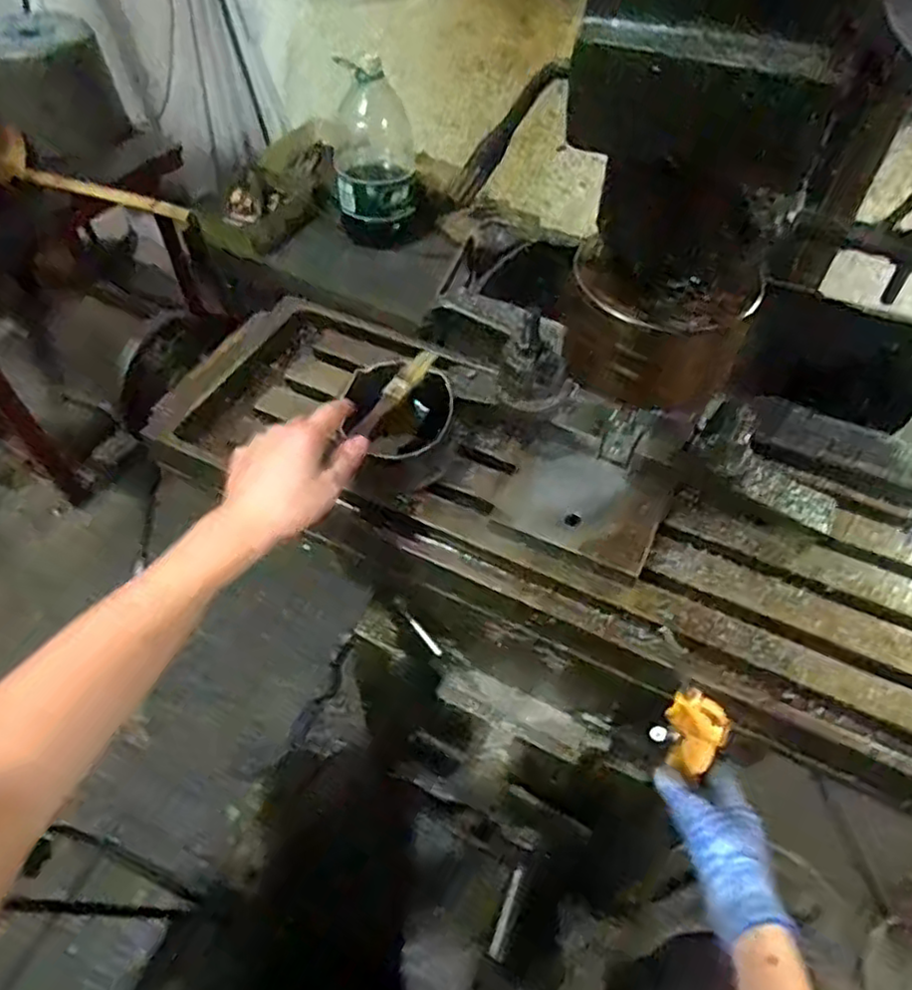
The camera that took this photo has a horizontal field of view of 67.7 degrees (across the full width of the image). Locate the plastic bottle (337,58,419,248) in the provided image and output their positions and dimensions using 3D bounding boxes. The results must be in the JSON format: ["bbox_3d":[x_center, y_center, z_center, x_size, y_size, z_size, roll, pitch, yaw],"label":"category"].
[{"bbox_3d":[-0.173,-0.737,1.454,0.178,0.310,0.177,-7,54,-5],"label":"plastic bottle"}]

